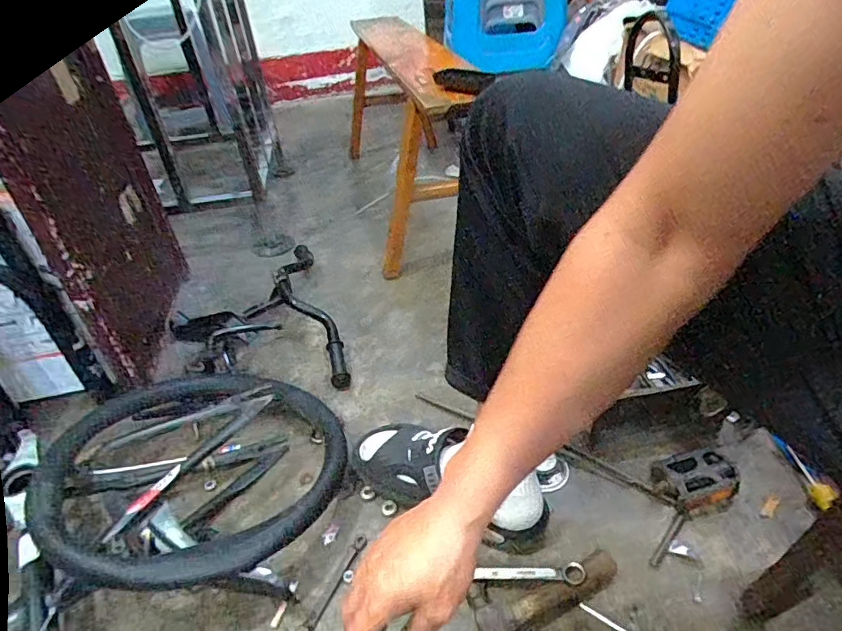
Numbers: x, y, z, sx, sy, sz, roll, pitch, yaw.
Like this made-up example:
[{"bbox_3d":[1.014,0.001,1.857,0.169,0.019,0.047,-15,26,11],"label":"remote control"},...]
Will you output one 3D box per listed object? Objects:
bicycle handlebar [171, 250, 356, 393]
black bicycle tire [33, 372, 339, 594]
[{"bbox_3d":[-0.320,0.005,0.972,0.305,0.100,0.399,-15,38,-14],"label":"bicycle handlebar"},{"bbox_3d":[-0.284,0.184,0.681,0.348,0.092,0.365,-2,39,2],"label":"black bicycle tire"}]

